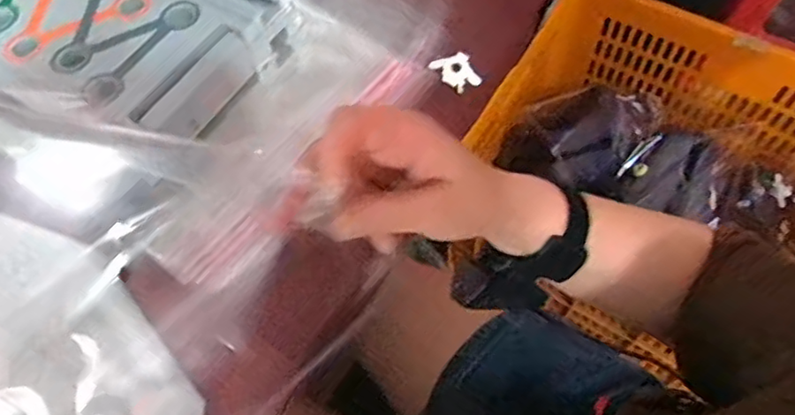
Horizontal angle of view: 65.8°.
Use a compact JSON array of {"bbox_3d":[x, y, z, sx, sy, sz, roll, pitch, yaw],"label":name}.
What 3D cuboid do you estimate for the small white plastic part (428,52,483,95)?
[{"bbox_3d":[0.060,-0.140,0.628,0.039,0.009,0.043,-24,63,-10],"label":"small white plastic part"}]

